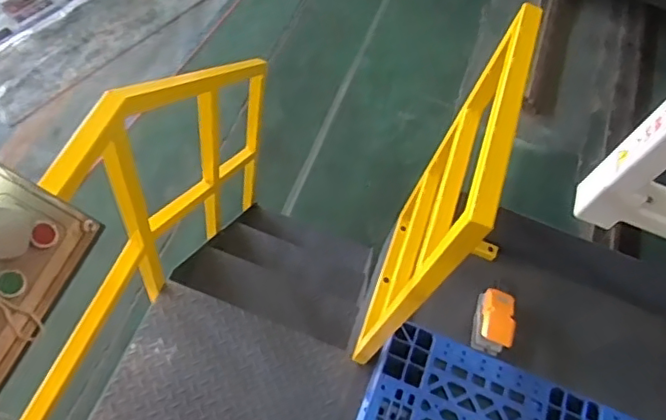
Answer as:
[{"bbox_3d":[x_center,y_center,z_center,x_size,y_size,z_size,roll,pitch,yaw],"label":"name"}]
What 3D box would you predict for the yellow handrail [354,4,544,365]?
[{"bbox_3d":[0.237,0.024,1.457,0.057,1.010,0.543,20,61,0],"label":"yellow handrail"}]

